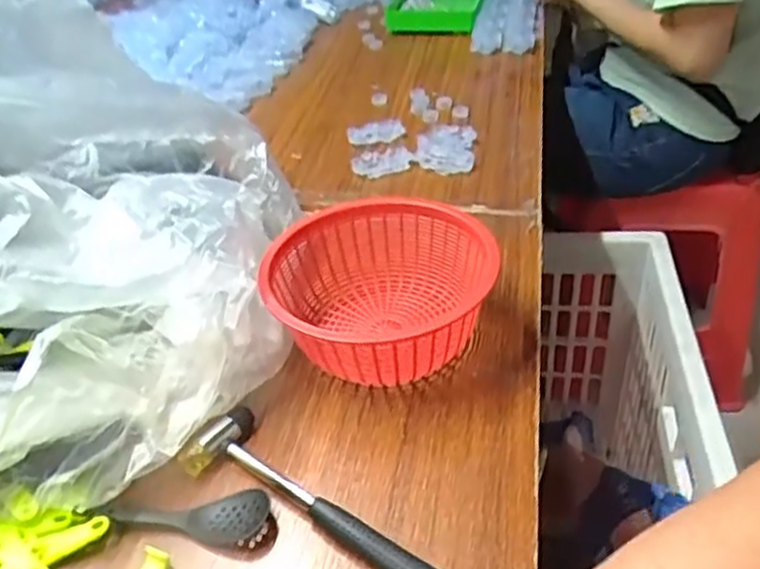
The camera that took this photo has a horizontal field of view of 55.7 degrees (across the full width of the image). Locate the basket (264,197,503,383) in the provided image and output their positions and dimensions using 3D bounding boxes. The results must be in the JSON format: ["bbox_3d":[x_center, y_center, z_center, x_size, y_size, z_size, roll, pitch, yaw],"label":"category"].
[{"bbox_3d":[-0.006,0.005,0.580,0.175,0.073,0.150,-27,43,-26],"label":"basket"}]

